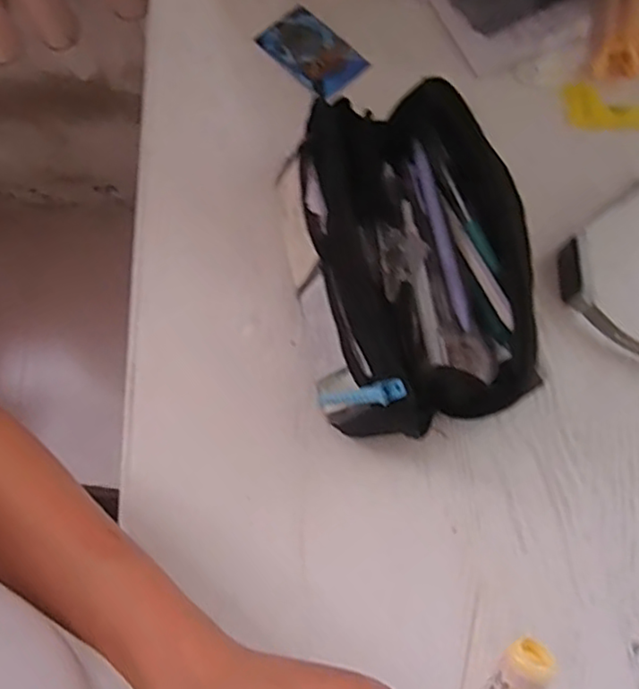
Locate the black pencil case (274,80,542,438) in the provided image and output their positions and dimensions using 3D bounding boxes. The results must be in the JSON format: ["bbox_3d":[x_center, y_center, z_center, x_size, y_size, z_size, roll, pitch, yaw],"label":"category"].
[{"bbox_3d":[0.051,-0.053,0.411,0.133,0.072,0.212,-12,72,-5],"label":"black pencil case"}]

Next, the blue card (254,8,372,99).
[{"bbox_3d":[-0.005,-0.232,0.507,0.052,0.004,0.081,-42,77,-13],"label":"blue card"}]

